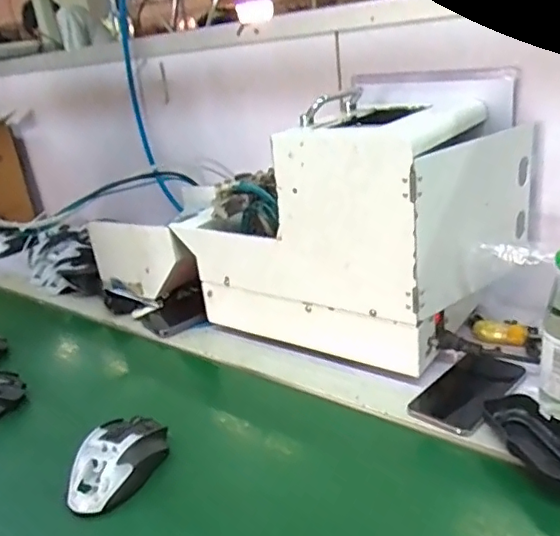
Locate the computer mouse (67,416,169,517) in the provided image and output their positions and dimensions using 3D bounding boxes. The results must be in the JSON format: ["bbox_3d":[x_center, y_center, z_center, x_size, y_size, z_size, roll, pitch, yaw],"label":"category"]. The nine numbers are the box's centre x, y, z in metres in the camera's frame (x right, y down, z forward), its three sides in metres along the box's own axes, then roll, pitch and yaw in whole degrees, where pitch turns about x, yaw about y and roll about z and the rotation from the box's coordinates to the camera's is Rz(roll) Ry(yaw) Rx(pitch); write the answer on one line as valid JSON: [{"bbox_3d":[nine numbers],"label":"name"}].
[{"bbox_3d":[-0.155,0.184,0.538,0.065,0.035,0.102,-2,21,17],"label":"computer mouse"}]

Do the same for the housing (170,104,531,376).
[{"bbox_3d":[0.083,-0.048,0.711,0.396,0.262,0.210,8,25,38],"label":"housing"}]

